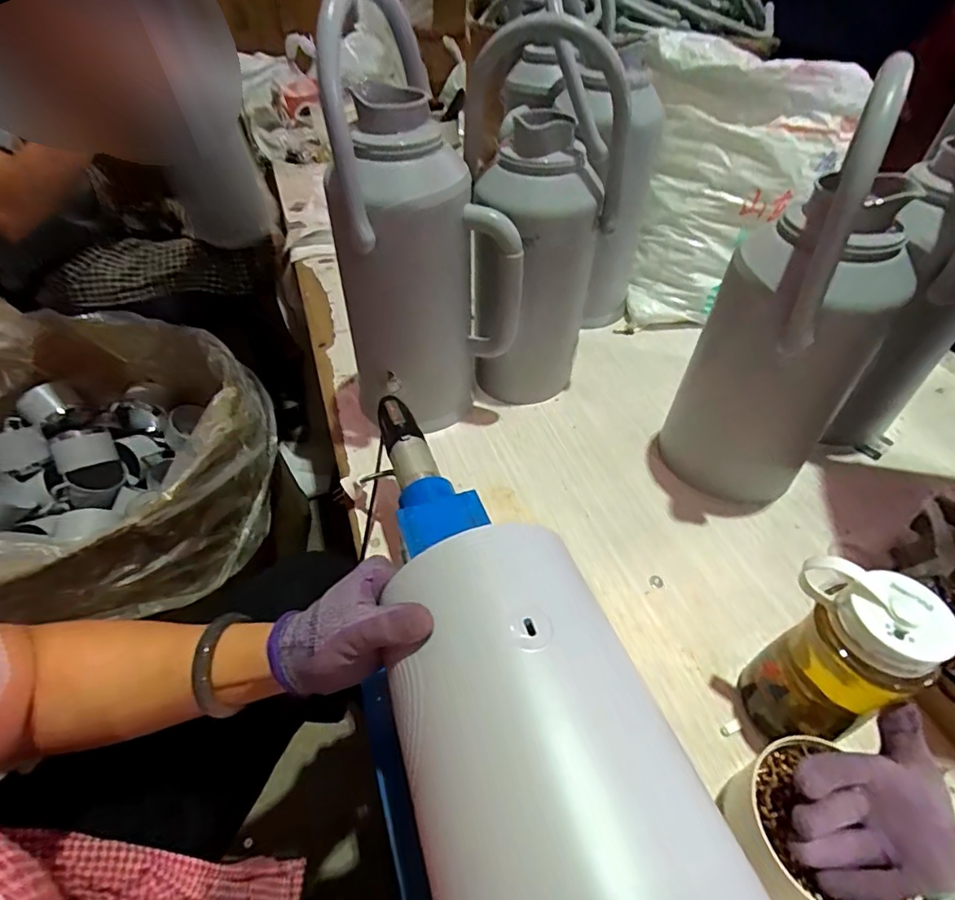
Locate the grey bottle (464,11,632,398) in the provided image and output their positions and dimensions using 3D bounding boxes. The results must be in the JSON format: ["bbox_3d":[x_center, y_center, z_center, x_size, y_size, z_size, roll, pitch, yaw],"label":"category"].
[{"bbox_3d":[0.076,-0.237,0.664,0.167,0.400,0.152,2,46,3],"label":"grey bottle"}]

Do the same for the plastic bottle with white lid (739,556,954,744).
[{"bbox_3d":[0.278,0.169,0.419,0.079,0.180,0.078,12,48,13],"label":"plastic bottle with white lid"}]

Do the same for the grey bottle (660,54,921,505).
[{"bbox_3d":[0.327,-0.129,0.544,0.159,0.419,0.190,34,56,29],"label":"grey bottle"}]

